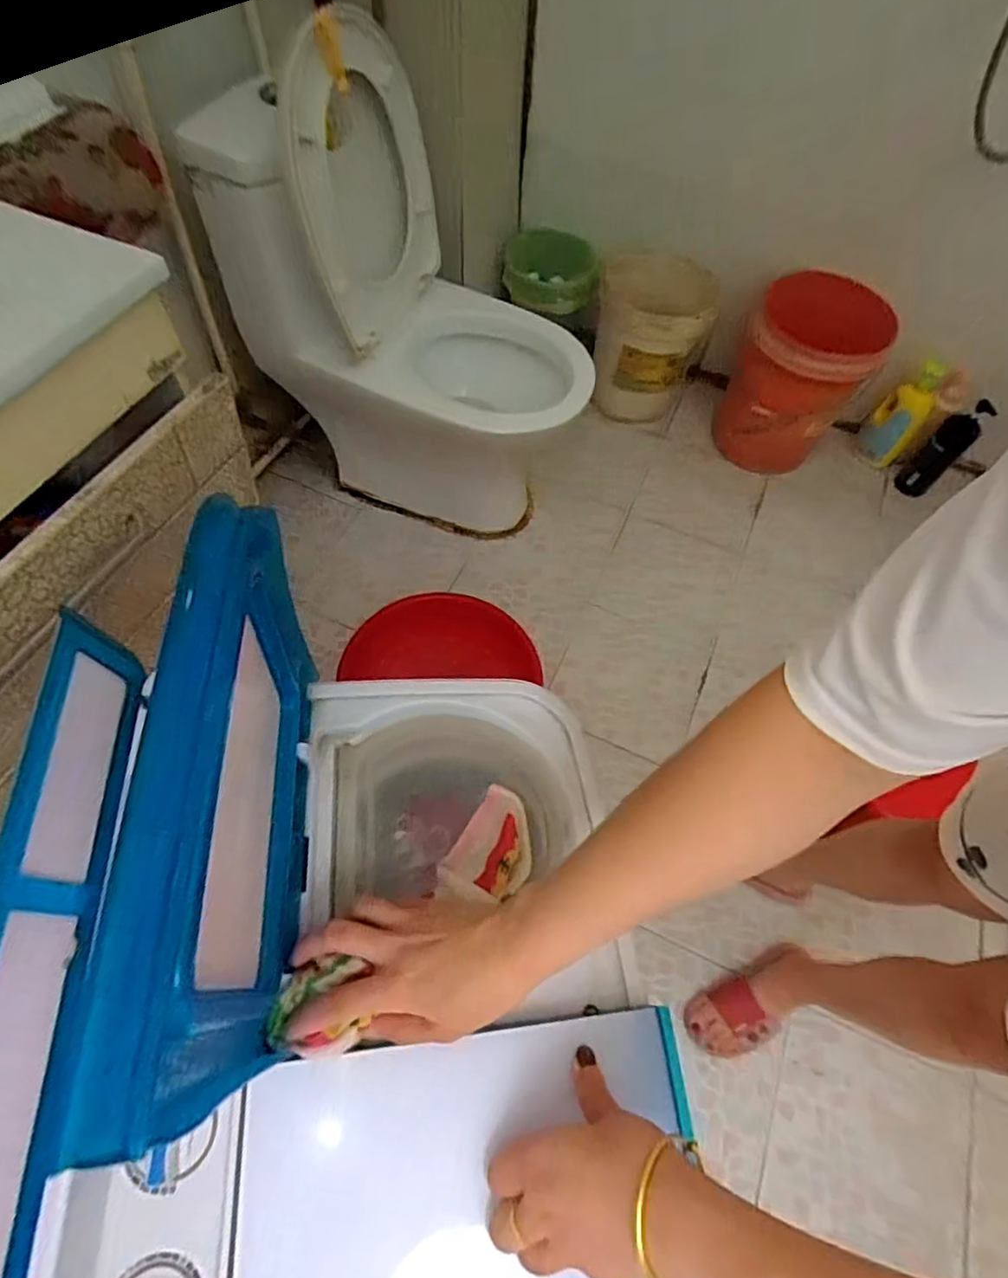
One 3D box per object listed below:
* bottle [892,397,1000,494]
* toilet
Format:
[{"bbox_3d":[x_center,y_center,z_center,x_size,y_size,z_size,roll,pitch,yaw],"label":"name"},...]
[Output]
[{"bbox_3d":[1.091,-0.466,1.504,0.083,0.255,0.091,46,40,19],"label":"bottle"},{"bbox_3d":[-0.162,-0.558,1.169,0.613,0.817,0.370,5,61,-3],"label":"toilet"}]

